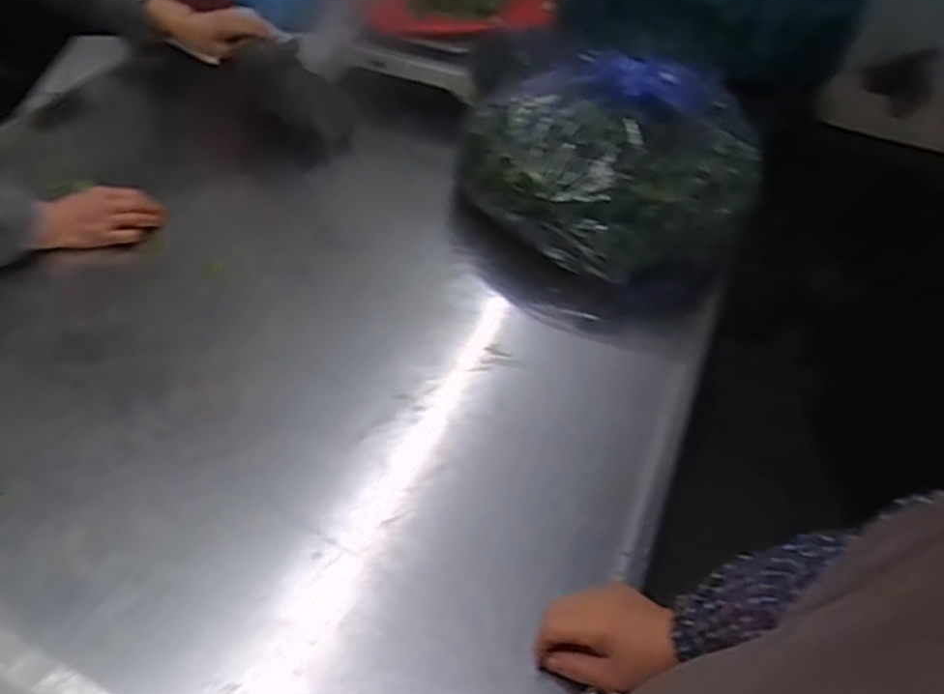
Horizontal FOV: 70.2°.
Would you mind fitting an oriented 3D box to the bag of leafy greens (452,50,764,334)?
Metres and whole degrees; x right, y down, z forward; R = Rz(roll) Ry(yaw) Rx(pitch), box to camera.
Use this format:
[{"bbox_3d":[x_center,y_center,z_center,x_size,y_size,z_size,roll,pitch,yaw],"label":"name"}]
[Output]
[{"bbox_3d":[0.180,-0.221,0.961,0.389,0.298,0.272,15,48,7],"label":"bag of leafy greens"}]

